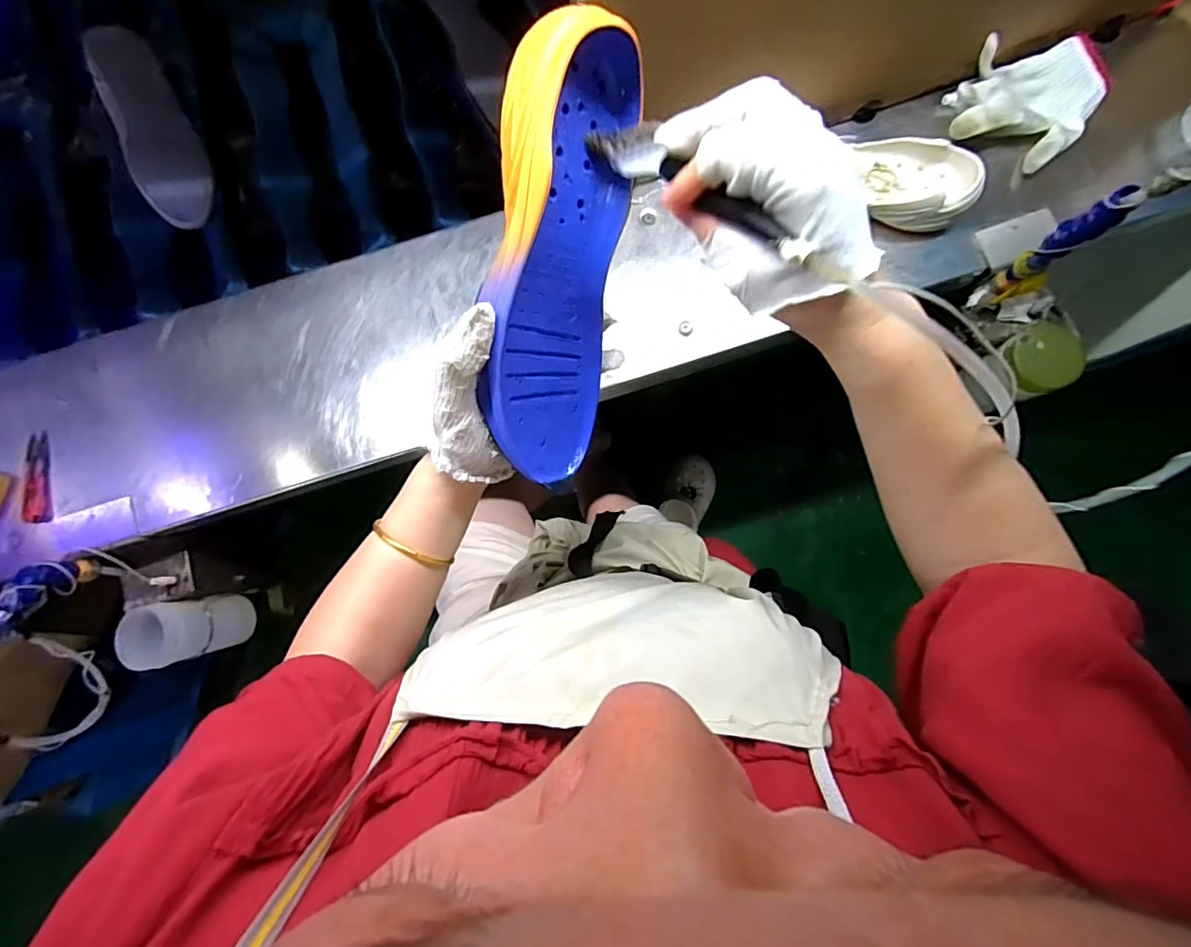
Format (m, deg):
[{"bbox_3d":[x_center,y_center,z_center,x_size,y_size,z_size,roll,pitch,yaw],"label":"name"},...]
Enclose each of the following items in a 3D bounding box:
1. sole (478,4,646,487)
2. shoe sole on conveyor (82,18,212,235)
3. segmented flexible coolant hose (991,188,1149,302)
[{"bbox_3d":[-0.022,-0.119,0.325,0.028,0.091,0.258,24,116,39],"label":"sole"},{"bbox_3d":[-0.519,-0.402,0.622,0.075,0.034,0.212,-19,100,-3],"label":"shoe sole on conveyor"},{"bbox_3d":[0.433,-0.210,0.489,0.030,0.152,0.036,-31,81,-5],"label":"segmented flexible coolant hose"}]

